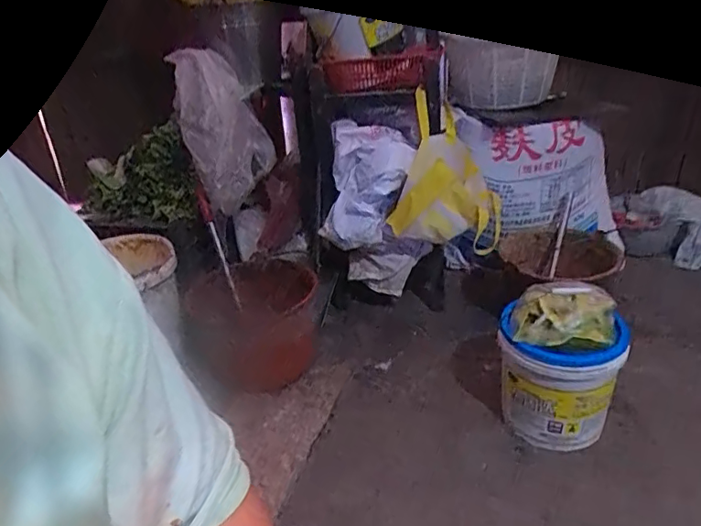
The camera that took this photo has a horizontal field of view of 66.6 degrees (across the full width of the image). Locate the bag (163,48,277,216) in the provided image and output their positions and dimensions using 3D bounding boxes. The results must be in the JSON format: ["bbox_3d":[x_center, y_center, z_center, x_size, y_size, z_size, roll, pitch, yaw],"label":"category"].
[{"bbox_3d":[-0.299,-0.319,1.283,0.205,0.355,0.135,-10,28,-10],"label":"bag"}]

